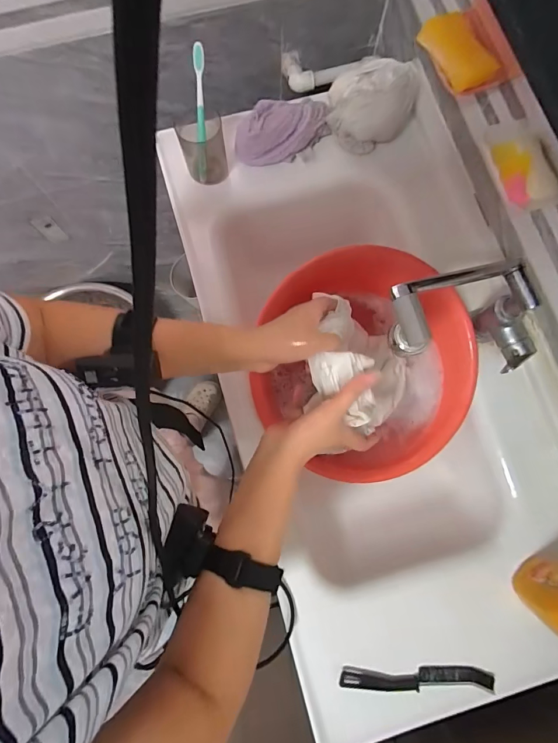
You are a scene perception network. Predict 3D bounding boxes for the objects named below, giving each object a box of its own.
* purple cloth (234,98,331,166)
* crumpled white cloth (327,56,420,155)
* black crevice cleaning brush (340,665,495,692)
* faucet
[{"bbox_3d":[0.008,-0.427,0.655,0.169,0.074,0.083,-7,79,-2],"label":"purple cloth"},{"bbox_3d":[0.162,-0.473,0.668,0.148,0.083,0.141,21,79,3],"label":"crumpled white cloth"},{"bbox_3d":[0.187,0.420,0.512,0.202,0.027,0.025,-1,79,-1],"label":"black crevice cleaning brush"},{"bbox_3d":[0.243,-0.067,0.510,0.213,0.197,0.105,-2,79,-1],"label":"faucet"}]

